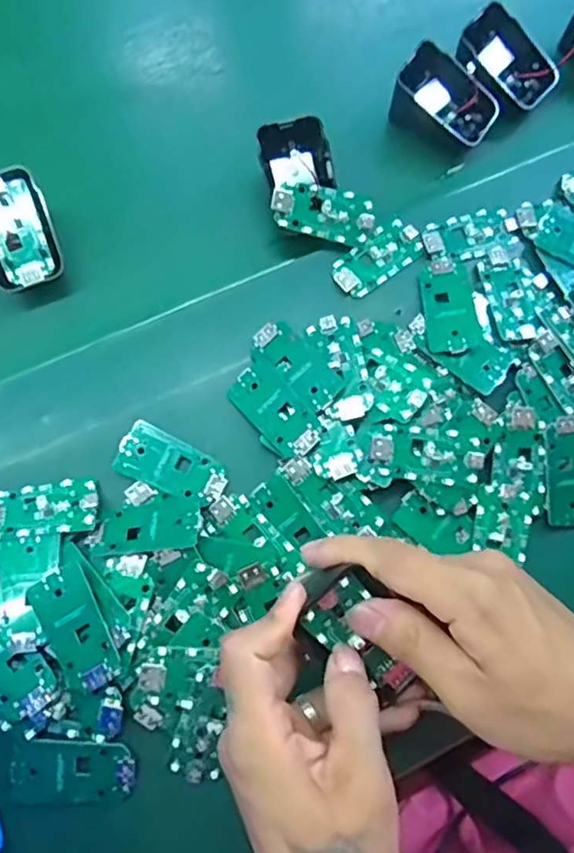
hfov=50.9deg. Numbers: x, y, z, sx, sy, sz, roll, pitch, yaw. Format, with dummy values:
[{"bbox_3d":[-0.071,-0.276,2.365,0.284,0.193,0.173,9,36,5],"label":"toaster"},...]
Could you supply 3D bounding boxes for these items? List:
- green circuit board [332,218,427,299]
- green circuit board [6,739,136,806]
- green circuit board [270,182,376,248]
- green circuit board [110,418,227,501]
[{"bbox_3d":[0.059,-0.108,0.388,0.064,0.004,0.030,-38,79,-10],"label":"green circuit board"},{"bbox_3d":[-0.112,0.180,0.313,0.063,0.008,0.031,1,75,-1],"label":"green circuit board"},{"bbox_3d":[0.023,-0.135,0.379,0.063,0.005,0.031,12,94,-8],"label":"green circuit board"},{"bbox_3d":[-0.066,0.022,0.348,0.062,0.004,0.032,23,76,5],"label":"green circuit board"}]

